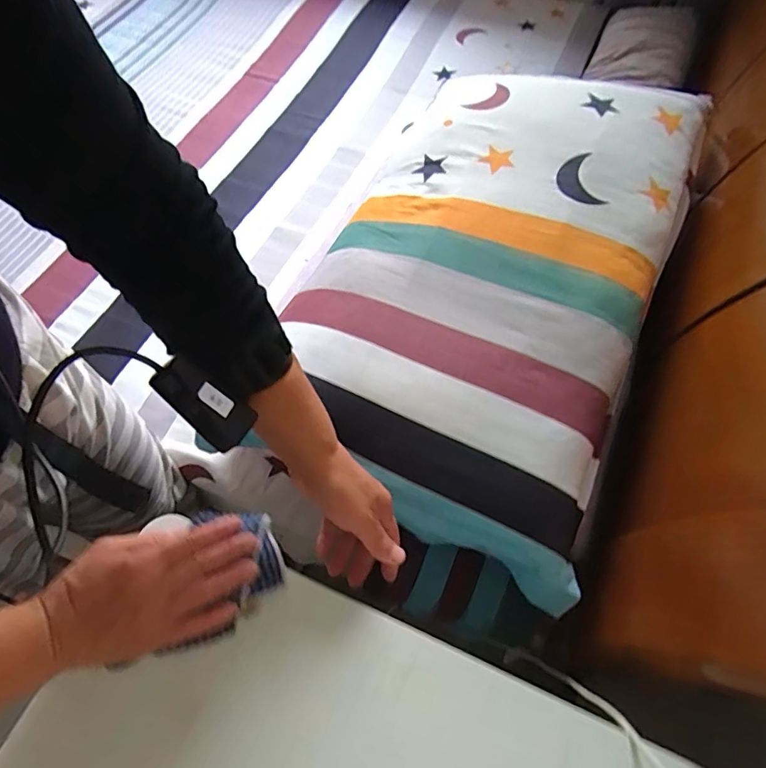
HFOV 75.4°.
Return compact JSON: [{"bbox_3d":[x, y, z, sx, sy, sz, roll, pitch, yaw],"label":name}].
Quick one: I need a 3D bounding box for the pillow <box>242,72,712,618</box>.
[{"bbox_3d":[0.131,-0.162,0.607,0.394,0.113,0.682,21,63,9],"label":"pillow"}]

